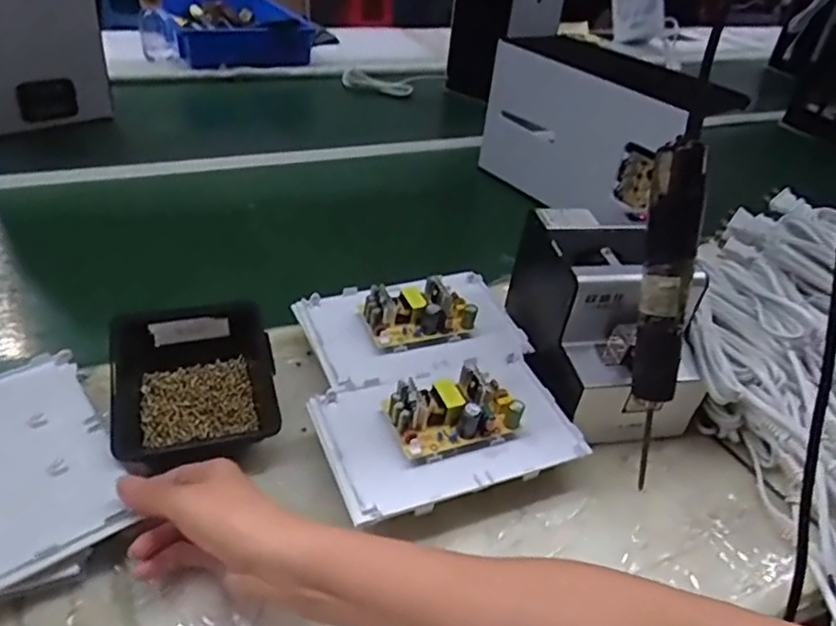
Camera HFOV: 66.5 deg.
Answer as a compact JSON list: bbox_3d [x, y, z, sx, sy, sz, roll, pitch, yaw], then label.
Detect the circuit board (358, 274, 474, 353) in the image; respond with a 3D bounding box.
[{"bbox_3d":[-0.001,-0.003,0.602,0.100,0.037,0.066,-10,40,-22],"label":"circuit board"}]

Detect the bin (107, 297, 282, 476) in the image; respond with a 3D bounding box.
[{"bbox_3d":[-0.187,0.061,0.531,0.129,0.067,0.139,-7,39,-19],"label":"bin"}]

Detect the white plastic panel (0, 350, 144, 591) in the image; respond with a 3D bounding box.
[{"bbox_3d":[-0.287,0.104,0.454,0.120,0.011,0.194,-22,45,-34],"label":"white plastic panel"}]

